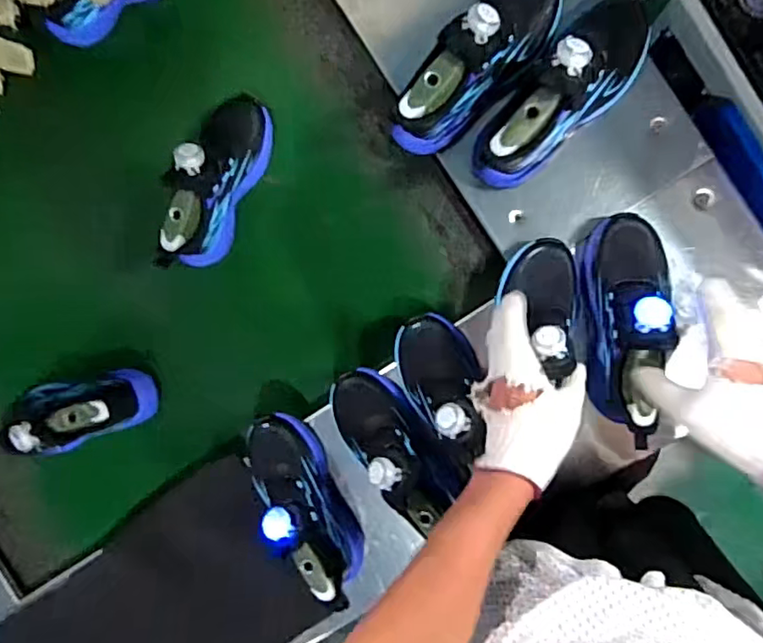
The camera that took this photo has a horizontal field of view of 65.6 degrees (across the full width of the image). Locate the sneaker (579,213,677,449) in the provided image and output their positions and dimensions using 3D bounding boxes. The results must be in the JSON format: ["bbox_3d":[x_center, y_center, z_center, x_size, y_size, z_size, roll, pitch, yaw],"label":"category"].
[{"bbox_3d":[0.255,0.003,0.592,0.079,0.113,0.214,-7,93,8],"label":"sneaker"}]

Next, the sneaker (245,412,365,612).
[{"bbox_3d":[-0.091,0.210,0.663,0.084,0.124,0.215,-30,76,9],"label":"sneaker"}]

